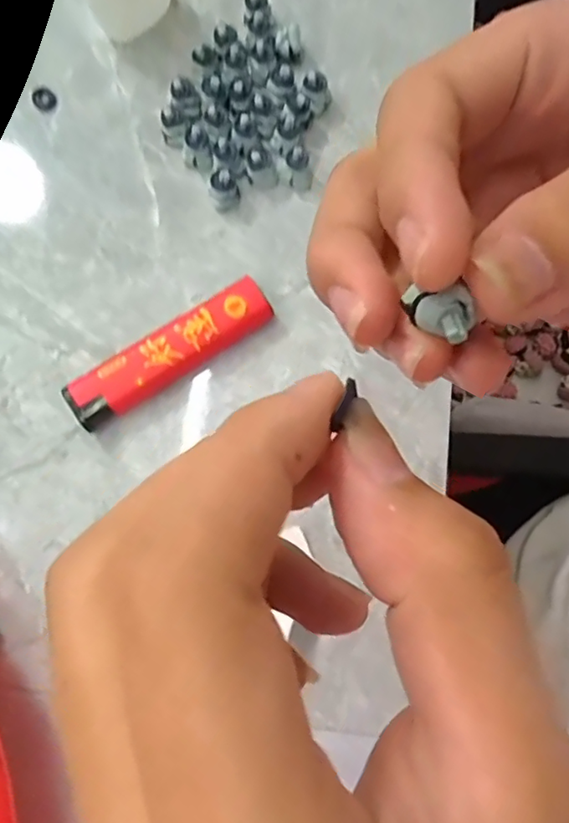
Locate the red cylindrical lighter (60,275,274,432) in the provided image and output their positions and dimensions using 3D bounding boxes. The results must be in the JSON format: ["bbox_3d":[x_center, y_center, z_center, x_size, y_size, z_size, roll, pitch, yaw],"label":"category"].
[{"bbox_3d":[-0.040,-0.021,0.197,0.077,0.011,0.020,-31,80,-6],"label":"red cylindrical lighter"}]

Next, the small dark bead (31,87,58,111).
[{"bbox_3d":[-0.097,-0.127,0.222,0.009,0.004,0.011,-31,80,-8],"label":"small dark bead"}]

